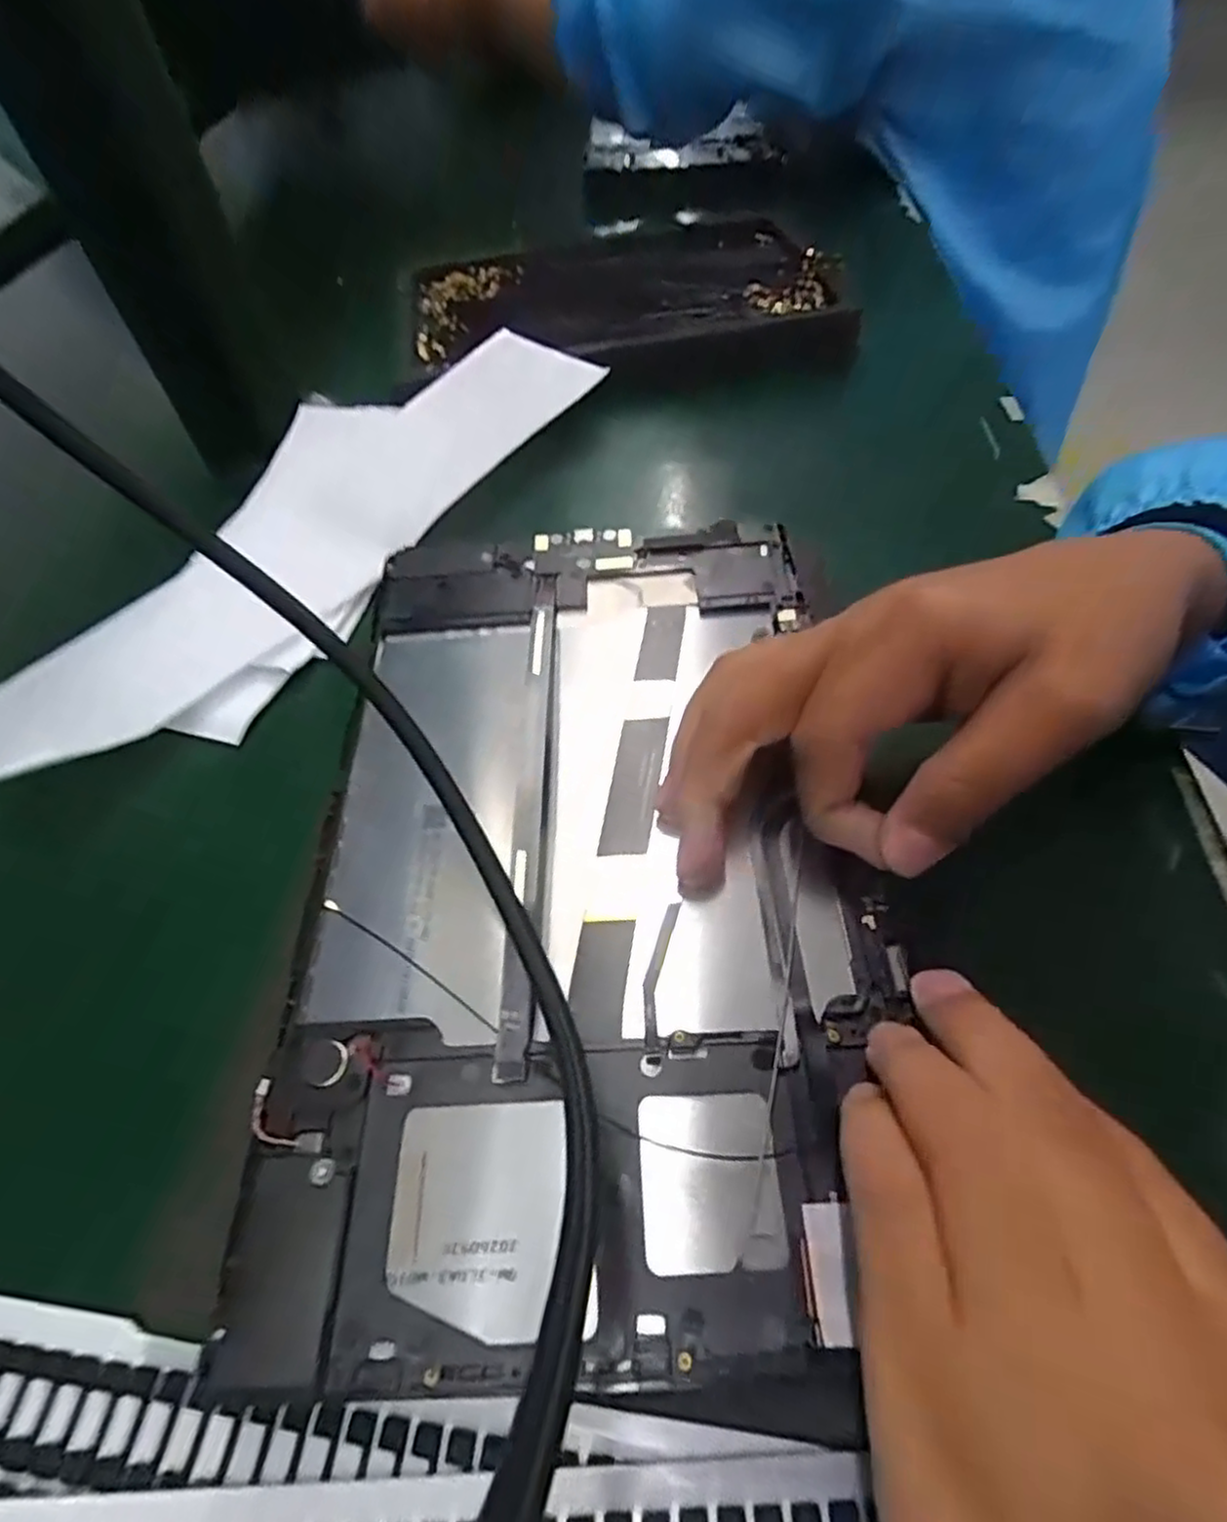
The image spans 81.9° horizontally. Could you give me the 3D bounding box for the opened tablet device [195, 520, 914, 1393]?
[{"bbox_3d":[-0.008,0.015,0.194,0.142,0.012,0.231,-3,54,2],"label":"opened tablet device"}]

